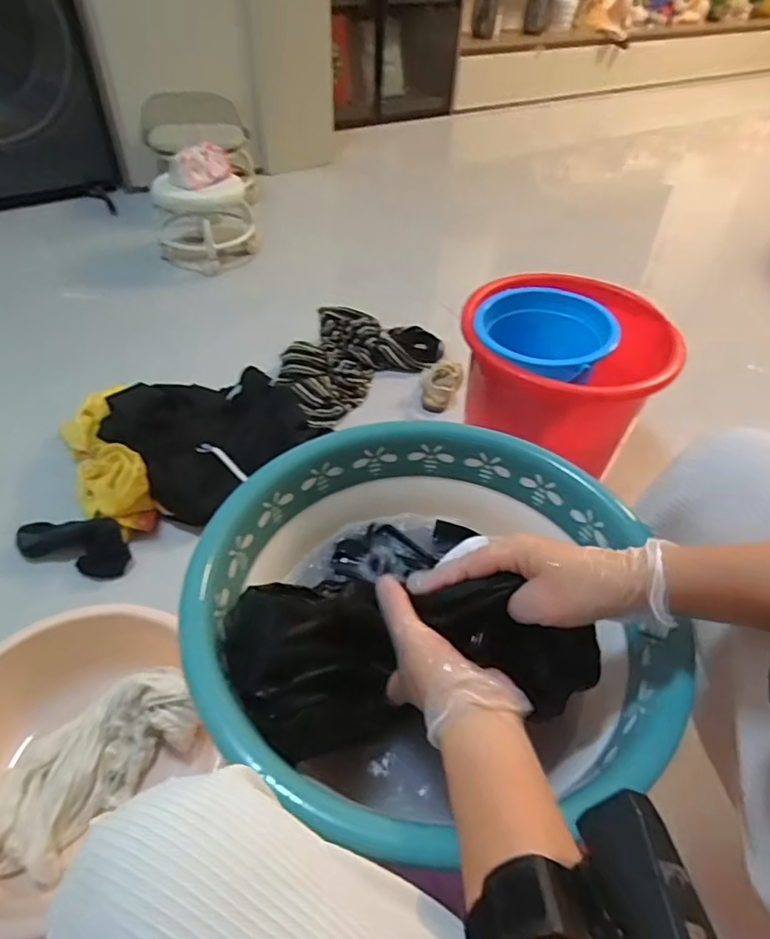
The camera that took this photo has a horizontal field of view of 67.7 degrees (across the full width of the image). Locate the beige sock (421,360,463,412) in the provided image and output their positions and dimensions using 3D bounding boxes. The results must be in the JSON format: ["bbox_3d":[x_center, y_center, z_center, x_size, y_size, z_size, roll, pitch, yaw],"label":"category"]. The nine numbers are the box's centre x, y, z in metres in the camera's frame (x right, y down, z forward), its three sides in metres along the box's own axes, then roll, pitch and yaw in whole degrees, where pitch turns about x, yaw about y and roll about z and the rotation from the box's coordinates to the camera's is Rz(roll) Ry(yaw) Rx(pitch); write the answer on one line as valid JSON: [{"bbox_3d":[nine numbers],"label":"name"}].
[{"bbox_3d":[0.121,-0.189,1.219,0.064,0.049,0.134,16,47,12],"label":"beige sock"}]

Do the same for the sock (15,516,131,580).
[{"bbox_3d":[-0.490,0.115,0.906,0.176,0.040,0.083,10,46,8],"label":"sock"}]

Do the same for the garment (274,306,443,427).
[{"bbox_3d":[-0.059,-0.259,1.258,0.393,0.078,0.239,-31,54,-28],"label":"garment"}]

